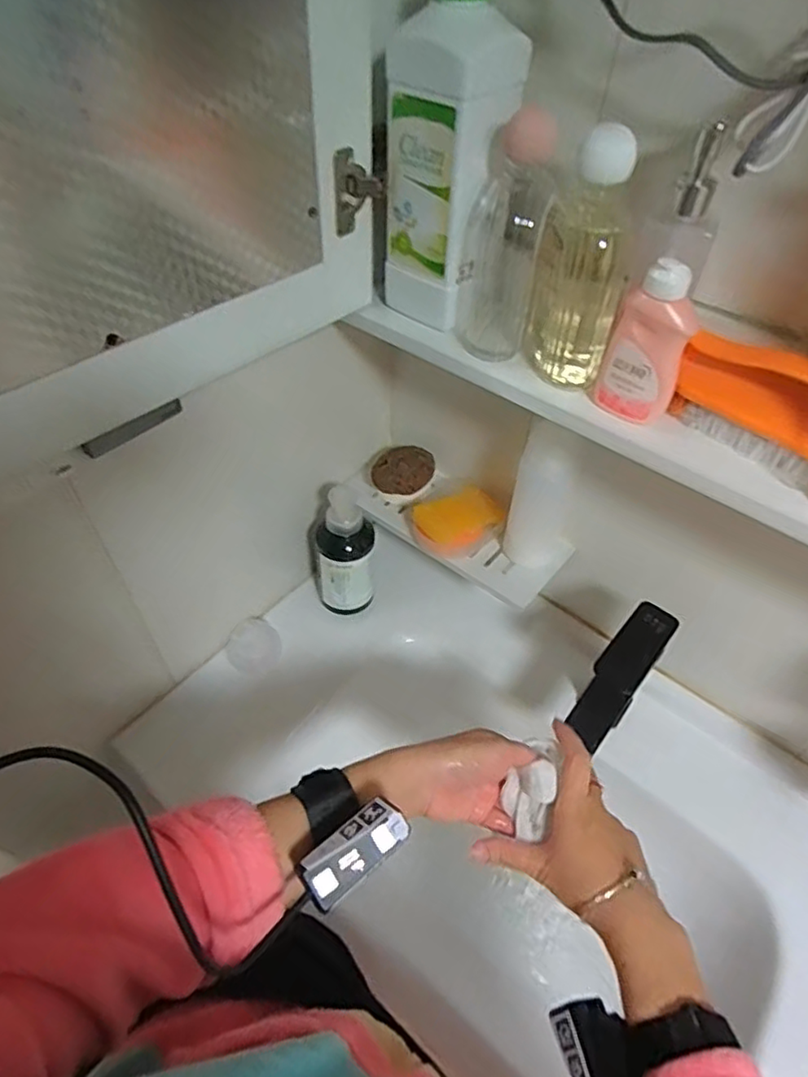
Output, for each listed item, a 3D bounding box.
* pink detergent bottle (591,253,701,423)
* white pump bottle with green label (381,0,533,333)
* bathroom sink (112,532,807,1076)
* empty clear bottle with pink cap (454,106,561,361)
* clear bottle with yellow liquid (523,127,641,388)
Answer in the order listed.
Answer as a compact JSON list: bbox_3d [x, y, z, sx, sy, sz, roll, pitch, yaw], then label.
[{"bbox_3d":[0.173,-0.136,0.429,0.054,0.106,0.029,32,55,23],"label":"pink detergent bottle"},{"bbox_3d":[0.035,-0.305,0.459,0.081,0.265,0.069,34,56,24],"label":"white pump bottle with green label"},{"bbox_3d":[0.137,0.319,0.658,0.767,0.173,0.449,33,56,24],"label":"bathroom sink"},{"bbox_3d":[0.080,-0.230,0.480,0.063,0.165,0.061,8,49,5],"label":"empty clear bottle with pink cap"},{"bbox_3d":[0.130,-0.196,0.446,0.060,0.164,0.062,12,50,8],"label":"clear bottle with yellow liquid"}]

